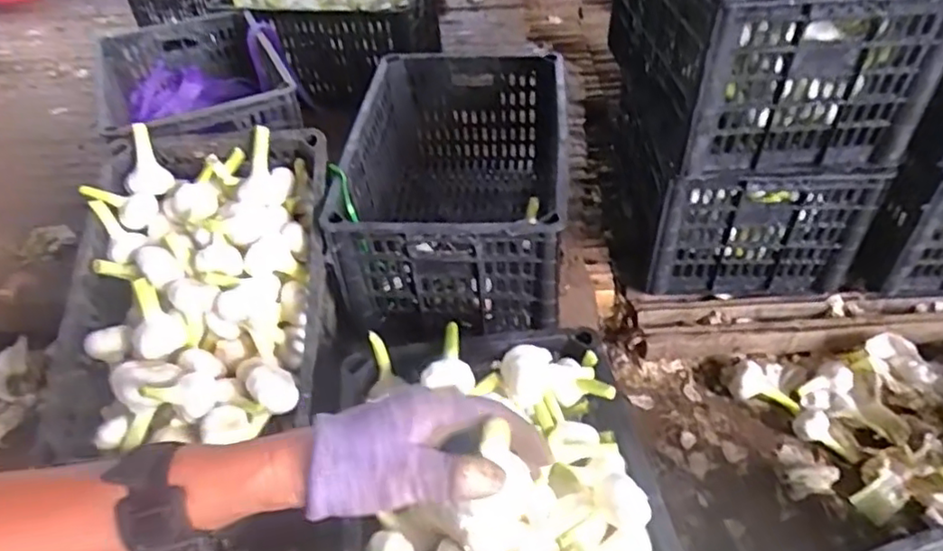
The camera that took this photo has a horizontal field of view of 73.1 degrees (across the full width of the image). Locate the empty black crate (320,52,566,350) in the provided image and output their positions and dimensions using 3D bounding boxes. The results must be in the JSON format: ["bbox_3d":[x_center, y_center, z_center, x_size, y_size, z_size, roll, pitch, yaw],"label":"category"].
[{"bbox_3d":[-0.017,-0.123,0.965,0.296,0.226,0.462,2,44,5],"label":"empty black crate"}]

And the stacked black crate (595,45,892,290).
[{"bbox_3d":[0.408,-0.156,1.040,0.321,0.255,0.403,2,44,5],"label":"stacked black crate"}]

